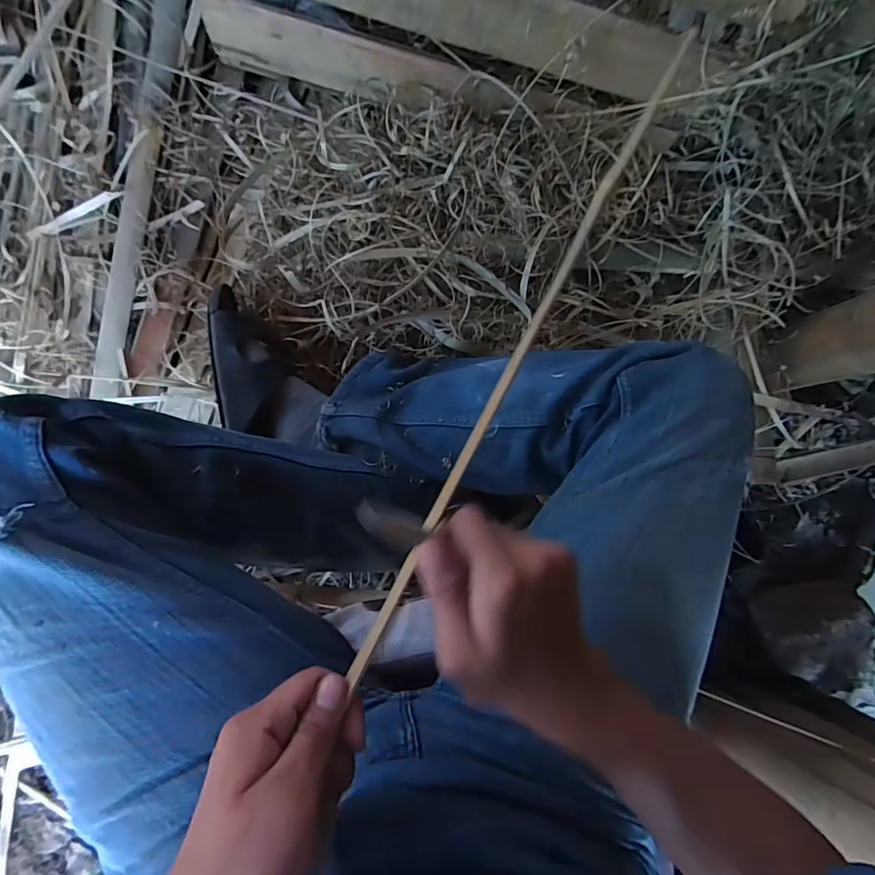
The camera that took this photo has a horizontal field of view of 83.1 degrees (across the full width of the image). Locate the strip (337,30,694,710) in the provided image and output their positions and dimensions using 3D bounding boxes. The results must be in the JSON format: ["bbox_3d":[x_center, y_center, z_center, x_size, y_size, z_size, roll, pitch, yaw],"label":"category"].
[{"bbox_3d":[0.061,-0.072,0.290,0.009,0.010,0.449,30,80,-7],"label":"strip"}]

